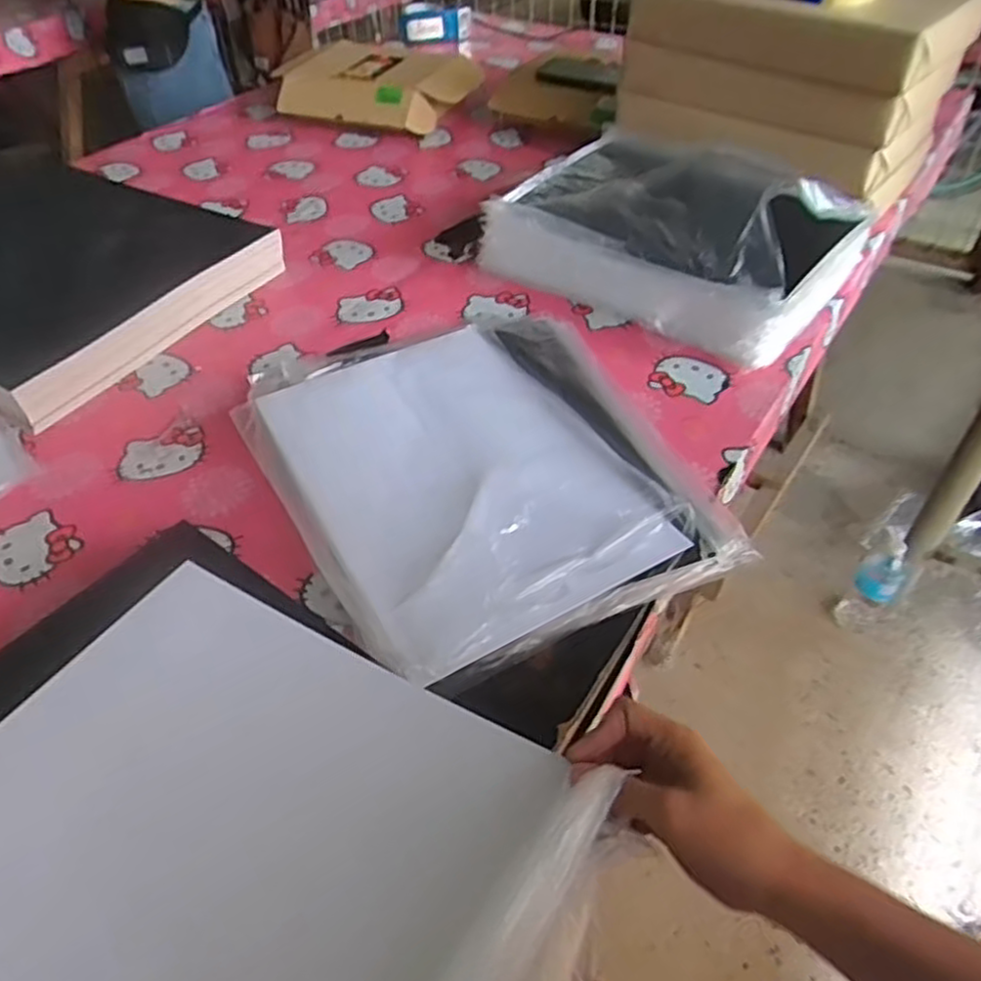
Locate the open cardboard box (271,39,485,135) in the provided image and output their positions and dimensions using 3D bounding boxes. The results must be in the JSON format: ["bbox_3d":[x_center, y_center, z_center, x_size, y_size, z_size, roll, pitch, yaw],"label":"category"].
[{"bbox_3d":[-0.211,-0.749,1.345,0.357,0.085,0.256,16,49,18],"label":"open cardboard box"}]

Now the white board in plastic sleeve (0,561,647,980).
[{"bbox_3d":[-0.129,0.201,0.416,0.402,0.060,0.264,26,52,25],"label":"white board in plastic sleeve"}]

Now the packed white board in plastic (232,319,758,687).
[{"bbox_3d":[-0.018,-0.037,0.685,0.348,0.033,0.411,-21,49,-16],"label":"packed white board in plastic"}]

